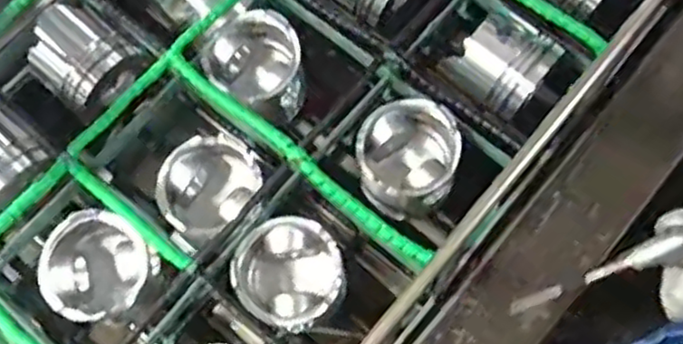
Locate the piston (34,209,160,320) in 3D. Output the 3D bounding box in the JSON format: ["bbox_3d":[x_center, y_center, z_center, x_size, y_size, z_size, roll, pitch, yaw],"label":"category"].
[{"bbox_3d":[-0.213,0.084,0.611,0.088,0.060,0.089,32,74,12],"label":"piston"}]

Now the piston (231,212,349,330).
[{"bbox_3d":[-0.042,0.092,0.613,0.090,0.061,0.089,41,76,14],"label":"piston"}]

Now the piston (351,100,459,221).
[{"bbox_3d":[0.061,-0.009,0.667,0.087,0.096,0.091,0,70,1],"label":"piston"}]

